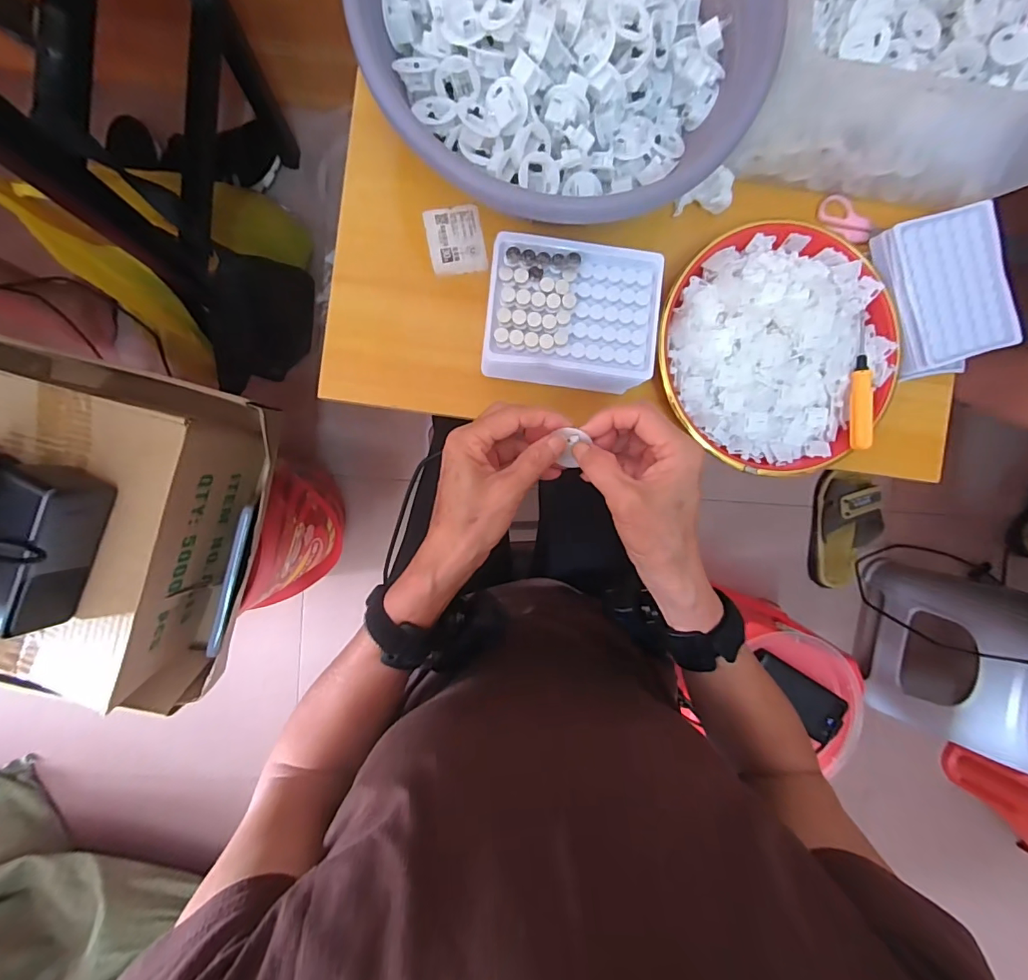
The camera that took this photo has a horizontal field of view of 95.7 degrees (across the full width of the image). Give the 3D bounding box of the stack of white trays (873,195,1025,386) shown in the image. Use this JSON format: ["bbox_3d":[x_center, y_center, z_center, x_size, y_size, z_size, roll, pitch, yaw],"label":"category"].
[{"bbox_3d":[0.394,-0.179,0.430,0.104,0.035,0.138,-14,93,-3],"label":"stack of white trays"}]

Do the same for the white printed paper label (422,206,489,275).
[{"bbox_3d":[-0.052,-0.224,0.417,0.049,0.004,0.058,-11,93,-4],"label":"white printed paper label"}]

